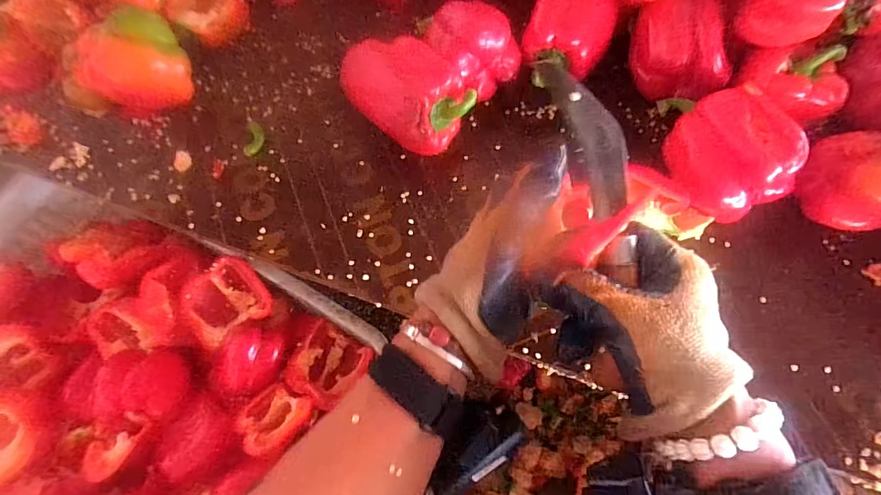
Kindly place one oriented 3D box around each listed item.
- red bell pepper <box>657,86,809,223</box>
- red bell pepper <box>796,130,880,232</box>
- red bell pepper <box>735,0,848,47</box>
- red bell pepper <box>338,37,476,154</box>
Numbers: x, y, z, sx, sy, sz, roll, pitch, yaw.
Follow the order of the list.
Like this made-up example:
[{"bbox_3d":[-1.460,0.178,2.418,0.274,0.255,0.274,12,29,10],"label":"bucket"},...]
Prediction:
[{"bbox_3d":[0.256,-0.079,0.397,0.100,0.097,0.102,4,67,1],"label":"red bell pepper"},{"bbox_3d":[0.368,-0.056,0.395,0.071,0.075,0.089,-28,69,-11],"label":"red bell pepper"},{"bbox_3d":[0.299,-0.210,0.376,0.062,0.055,0.054,12,67,4],"label":"red bell pepper"},{"bbox_3d":[-0.035,-0.142,0.425,0.110,0.089,0.076,37,71,14],"label":"red bell pepper"}]

